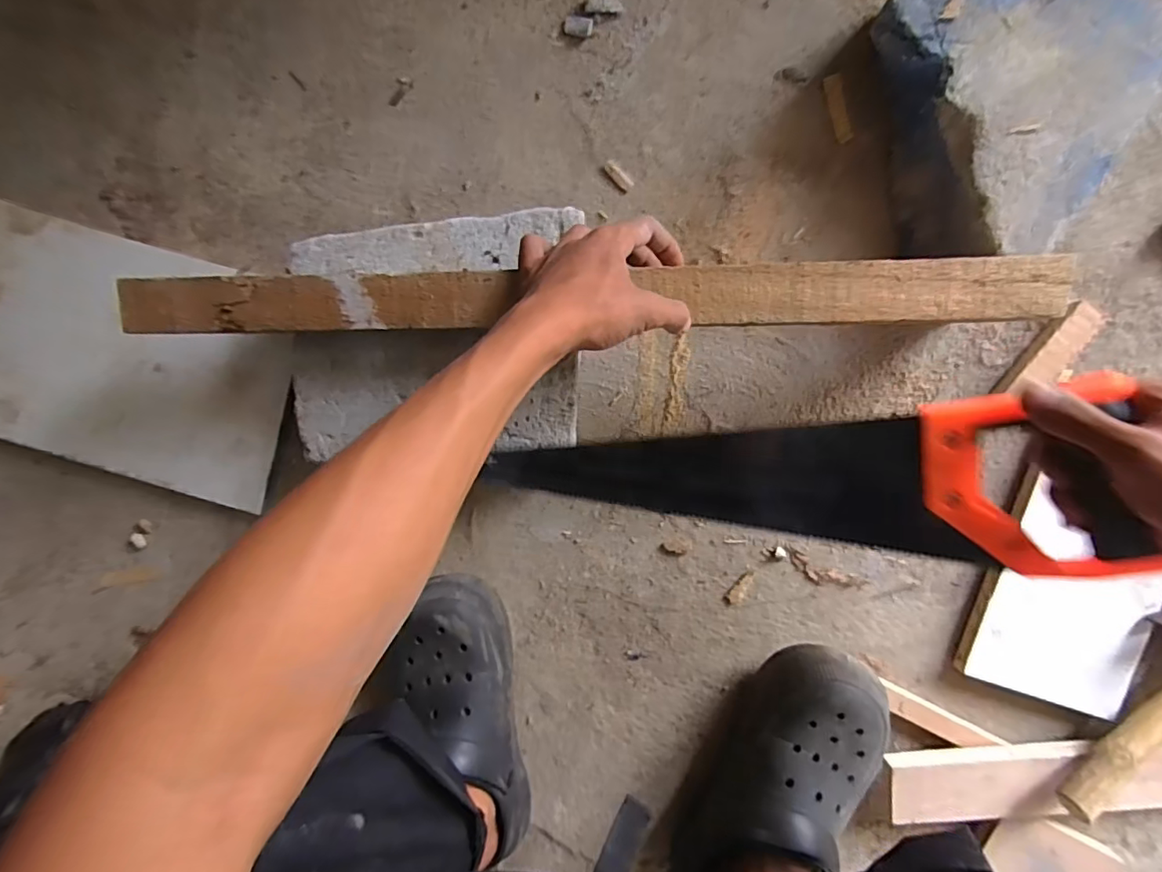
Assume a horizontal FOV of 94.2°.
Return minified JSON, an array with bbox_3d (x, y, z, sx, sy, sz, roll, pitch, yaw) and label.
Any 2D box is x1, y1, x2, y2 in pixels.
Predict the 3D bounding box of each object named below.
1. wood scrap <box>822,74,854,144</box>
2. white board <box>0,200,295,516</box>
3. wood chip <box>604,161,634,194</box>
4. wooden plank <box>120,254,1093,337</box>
[{"bbox_3d":[0.227,-0.289,0.475,0.015,0.004,0.058,-14,92,6],"label":"wood scrap"},{"bbox_3d":[-0.479,-0.088,0.525,0.424,0.018,0.218,17,91,-2],"label":"white board"},{"bbox_3d":[0.034,-0.240,0.496,0.013,0.004,0.030,-42,89,6],"label":"wood chip"},{"bbox_3d":[-0.005,-0.099,0.387,0.670,0.018,0.043,0,94,4],"label":"wooden plank"}]

